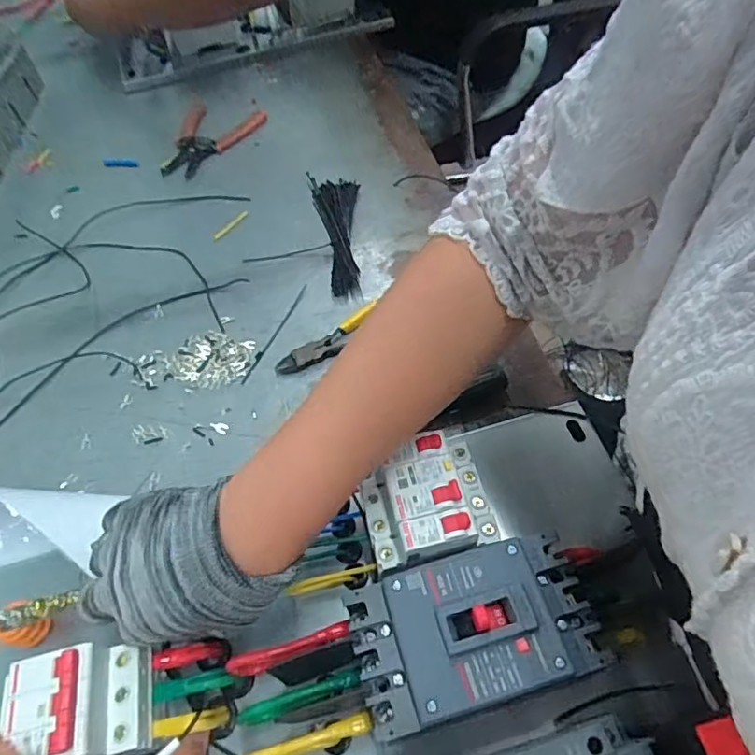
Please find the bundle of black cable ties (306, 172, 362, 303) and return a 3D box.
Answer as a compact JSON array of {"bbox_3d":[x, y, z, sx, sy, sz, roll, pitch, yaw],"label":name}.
[{"bbox_3d":[-0.038,-0.158,0.587,0.050,0.015,0.182,-9,55,-3],"label":"bundle of black cable ties"}]

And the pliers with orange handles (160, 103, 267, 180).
[{"bbox_3d":[-0.222,-0.303,0.716,0.113,0.014,0.153,13,57,13],"label":"pliers with orange handles"}]

